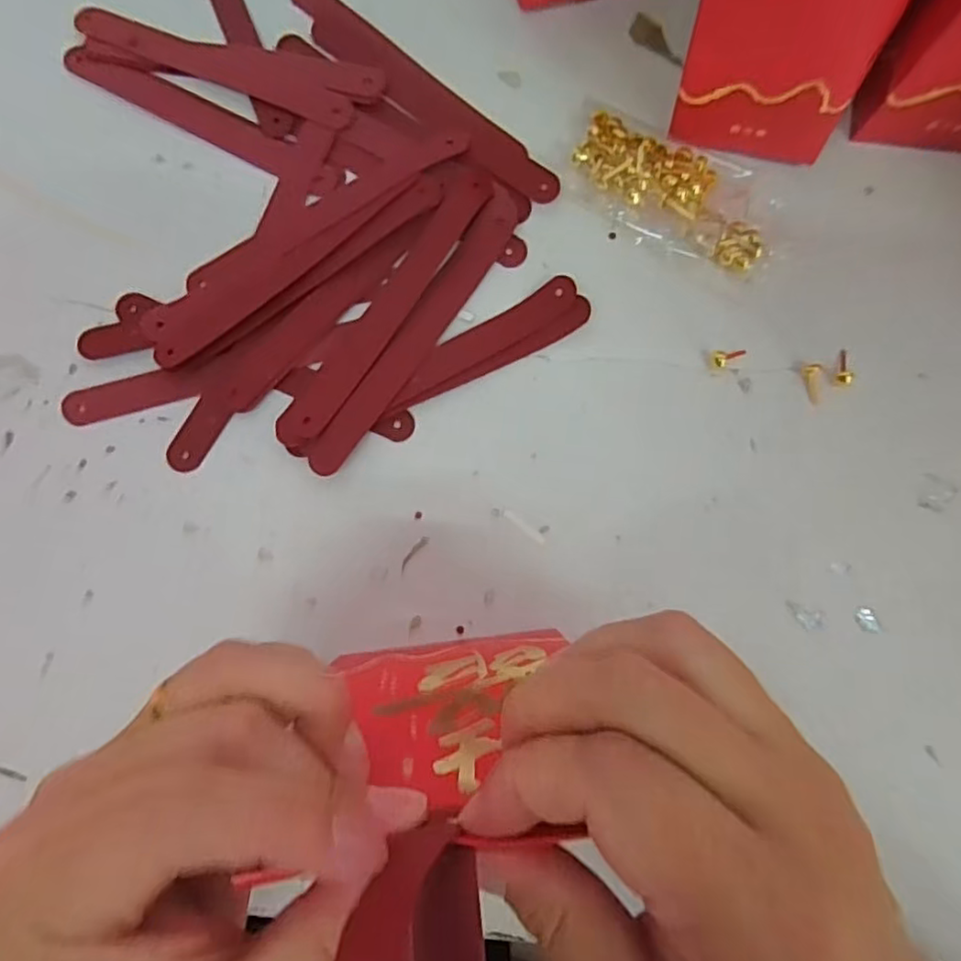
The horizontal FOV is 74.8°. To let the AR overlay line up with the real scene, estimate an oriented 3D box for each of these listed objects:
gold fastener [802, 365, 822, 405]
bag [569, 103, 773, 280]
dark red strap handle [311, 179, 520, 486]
[{"bbox_3d":[0.134,-0.039,0.252,0.006,0.005,0.016,-14,103,-2],"label":"gold fastener"},{"bbox_3d":[0.078,-0.119,0.258,0.092,0.014,0.043,29,84,4],"label":"bag"},{"bbox_3d":[-0.023,-0.061,0.254,0.016,0.005,0.137,33,84,4],"label":"dark red strap handle"}]

